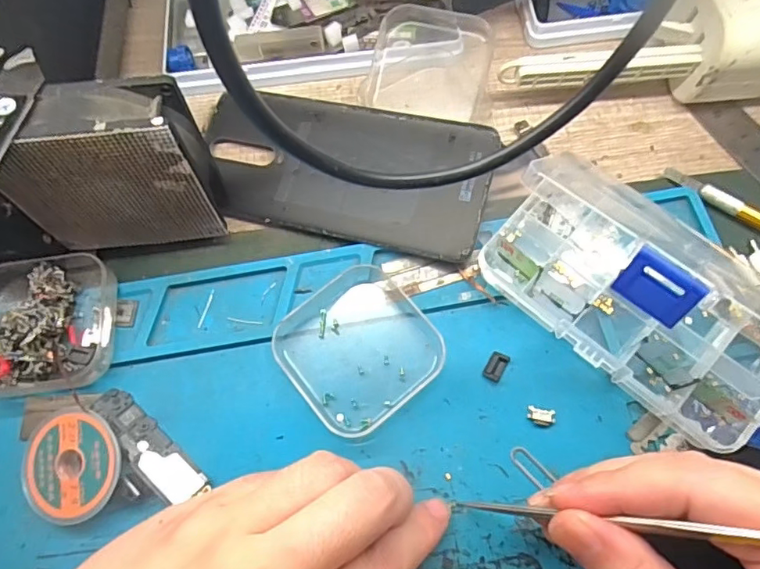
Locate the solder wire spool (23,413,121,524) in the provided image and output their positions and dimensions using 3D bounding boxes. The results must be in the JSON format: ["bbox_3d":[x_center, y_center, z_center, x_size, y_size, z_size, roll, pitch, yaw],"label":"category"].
[{"bbox_3d":[-0.129,0.077,0.225,0.040,0.016,0.042,-1,67,2],"label":"solder wire spool"}]

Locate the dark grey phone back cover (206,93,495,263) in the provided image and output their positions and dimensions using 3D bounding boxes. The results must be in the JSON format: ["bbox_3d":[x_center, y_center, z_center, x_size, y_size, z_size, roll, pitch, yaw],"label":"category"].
[{"bbox_3d":[-0.022,-0.062,0.278,0.155,0.015,0.071,14,69,8],"label":"dark grey phone back cover"}]

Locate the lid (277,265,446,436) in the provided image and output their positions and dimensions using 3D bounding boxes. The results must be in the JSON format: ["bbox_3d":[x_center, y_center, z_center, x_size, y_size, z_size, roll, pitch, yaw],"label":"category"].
[{"bbox_3d":[-0.010,0.028,0.246,0.064,0.007,0.065,-38,71,-13],"label":"lid"}]

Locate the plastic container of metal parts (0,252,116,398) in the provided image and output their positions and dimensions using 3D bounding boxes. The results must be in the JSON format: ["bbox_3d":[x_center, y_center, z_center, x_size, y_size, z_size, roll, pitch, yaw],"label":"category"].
[{"bbox_3d":[-0.157,0.016,0.247,0.062,0.023,0.065,-4,67,1],"label":"plastic container of metal parts"}]

